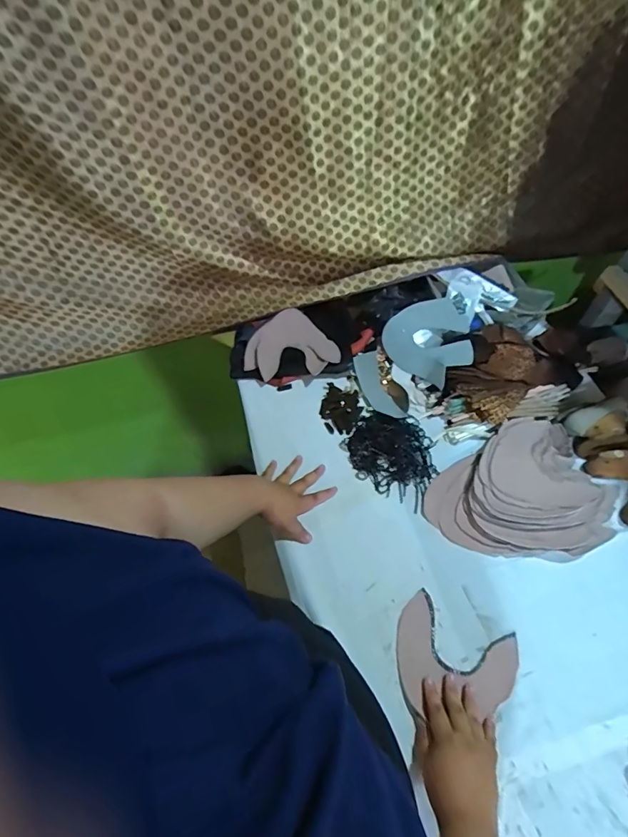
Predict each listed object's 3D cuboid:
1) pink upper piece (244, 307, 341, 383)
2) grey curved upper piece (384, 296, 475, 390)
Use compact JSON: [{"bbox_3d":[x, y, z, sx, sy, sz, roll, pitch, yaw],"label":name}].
[{"bbox_3d":[-0.039,-0.150,0.912,0.181,0.039,0.159,6,57,4],"label":"pink upper piece"},{"bbox_3d":[0.250,-0.156,0.882,0.178,0.072,0.164,-33,63,-19],"label":"grey curved upper piece"}]

